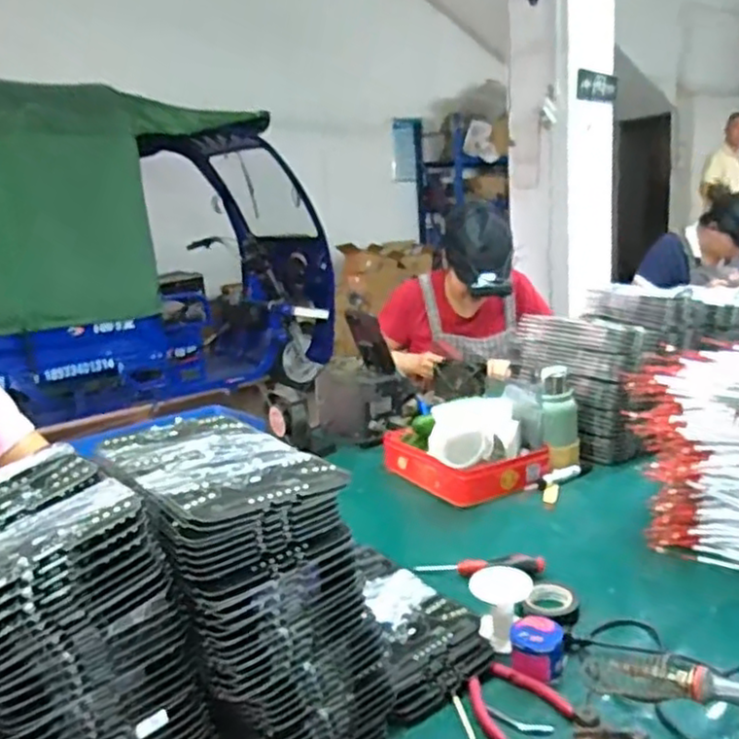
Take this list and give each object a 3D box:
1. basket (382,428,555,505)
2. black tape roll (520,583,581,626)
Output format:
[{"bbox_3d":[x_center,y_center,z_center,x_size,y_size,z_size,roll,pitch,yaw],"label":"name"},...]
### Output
[{"bbox_3d":[0.158,0.154,1.189,0.186,0.064,0.261,-12,16,-33],"label":"basket"},{"bbox_3d":[0.214,0.271,0.795,0.058,0.019,0.058,-3,13,1],"label":"black tape roll"}]

